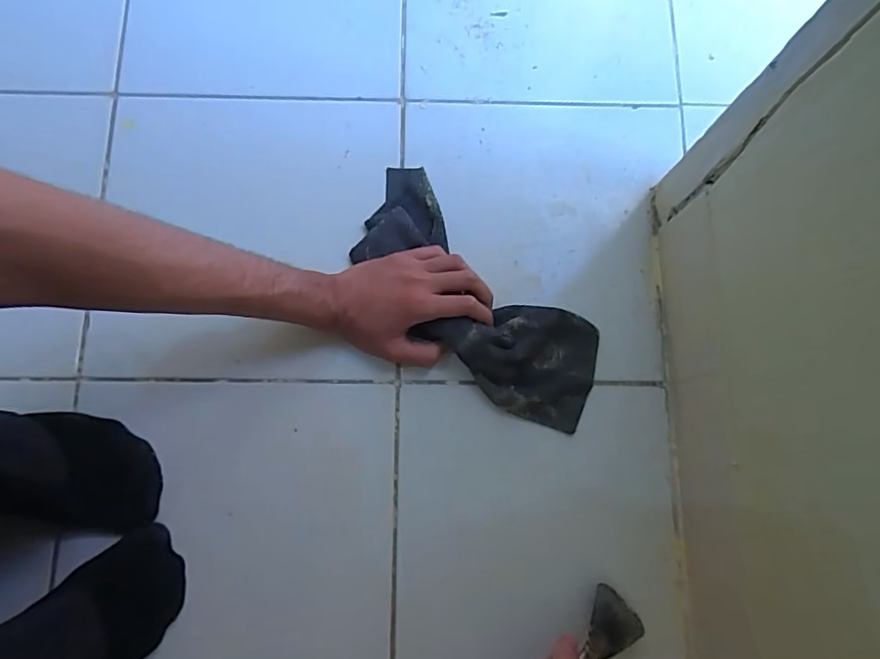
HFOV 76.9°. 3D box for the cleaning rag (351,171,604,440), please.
[{"bbox_3d":[0.035,-0.033,0.523,0.125,0.041,0.296,-39,83,-8],"label":"cleaning rag"}]

